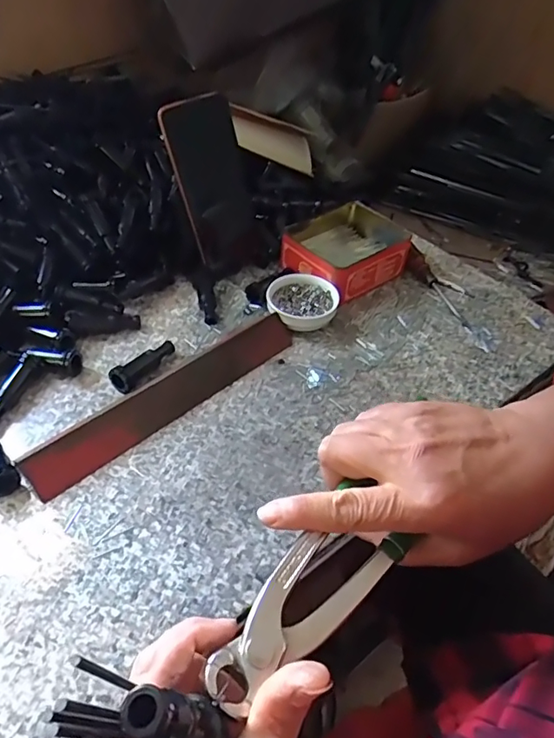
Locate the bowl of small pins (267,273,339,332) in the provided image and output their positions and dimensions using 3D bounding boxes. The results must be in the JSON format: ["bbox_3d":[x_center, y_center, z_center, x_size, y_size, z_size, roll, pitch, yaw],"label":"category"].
[{"bbox_3d":[0.024,-0.066,0.530,0.068,0.029,0.064,2,46,-2],"label":"bowl of small pins"}]

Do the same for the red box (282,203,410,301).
[{"bbox_3d":[0.078,-0.137,0.592,0.137,0.046,0.108,-32,56,-30],"label":"red box"}]

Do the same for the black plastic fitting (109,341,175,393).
[{"bbox_3d":[-0.120,-0.007,0.466,0.023,0.025,0.069,22,48,17],"label":"black plastic fitting"}]

